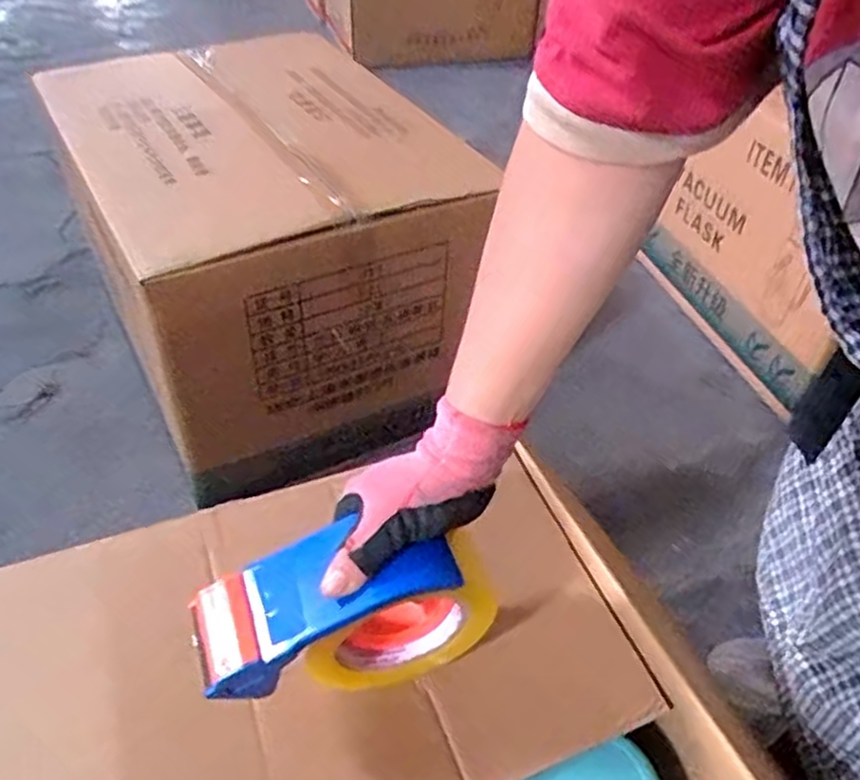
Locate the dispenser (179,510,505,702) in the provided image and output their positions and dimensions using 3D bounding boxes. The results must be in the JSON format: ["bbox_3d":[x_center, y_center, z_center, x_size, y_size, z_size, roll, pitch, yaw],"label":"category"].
[{"bbox_3d":[-0.050,0.136,0.428,0.169,0.109,0.062,-15,45,-17],"label":"dispenser"}]

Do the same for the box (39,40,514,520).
[{"bbox_3d":[-0.319,-0.277,1.218,0.463,0.462,0.830,-22,48,-23],"label":"box"}]

